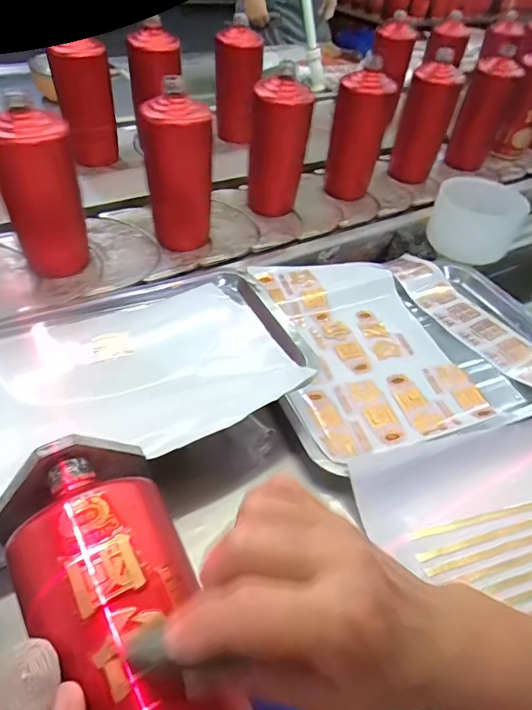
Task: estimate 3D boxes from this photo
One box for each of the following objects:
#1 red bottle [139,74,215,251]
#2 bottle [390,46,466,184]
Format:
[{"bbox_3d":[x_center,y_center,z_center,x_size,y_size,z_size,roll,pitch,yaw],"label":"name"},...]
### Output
[{"bbox_3d":[-0.108,-0.223,0.581,0.067,0.184,0.064,-33,58,-31],"label":"red bottle"},{"bbox_3d":[0.262,-0.378,0.779,0.079,0.183,0.067,14,47,7],"label":"bottle"}]

